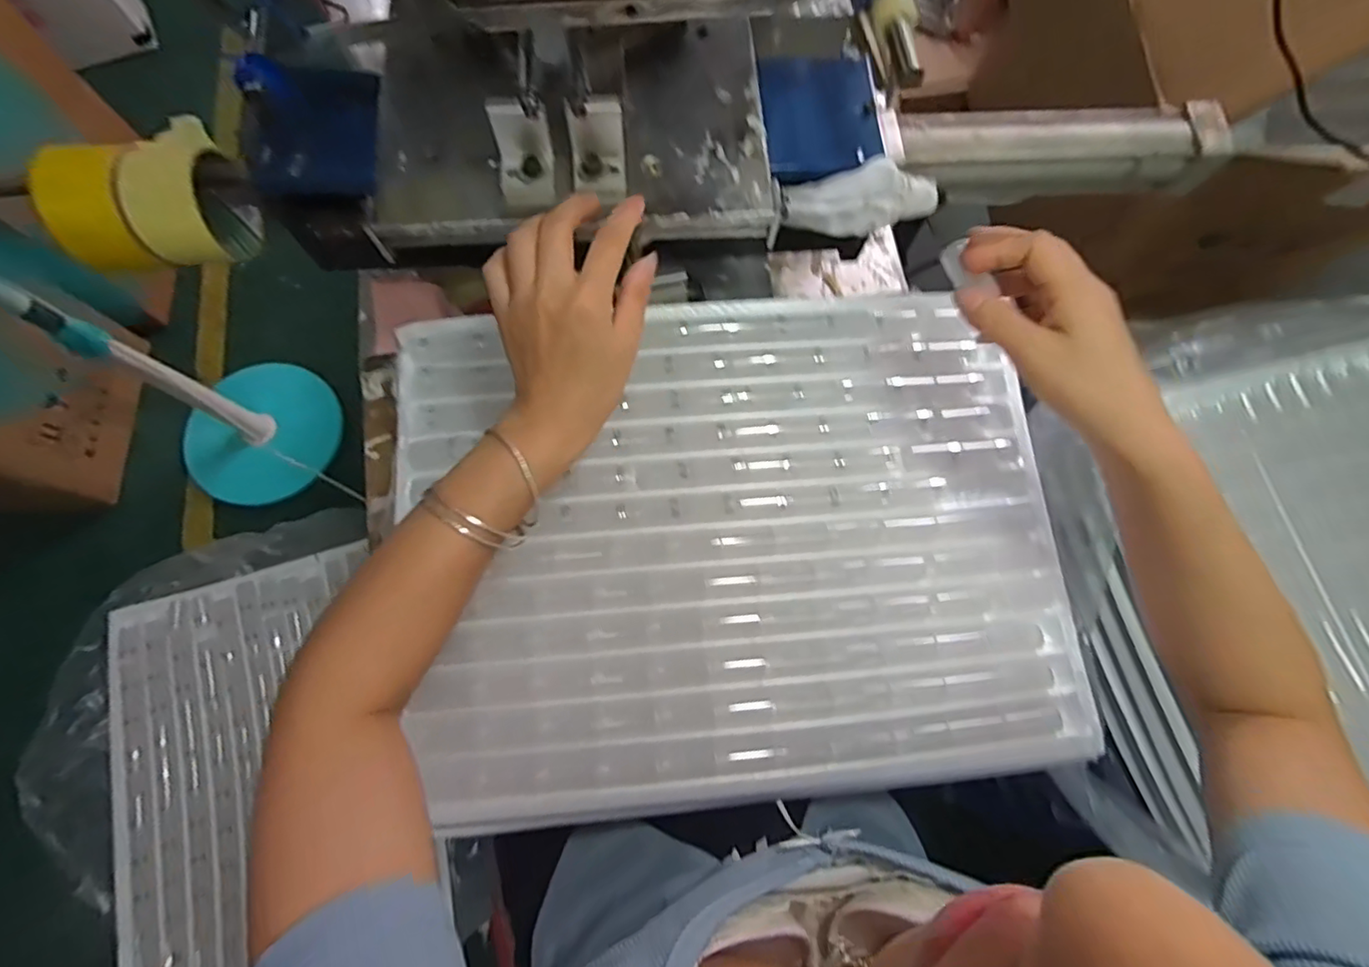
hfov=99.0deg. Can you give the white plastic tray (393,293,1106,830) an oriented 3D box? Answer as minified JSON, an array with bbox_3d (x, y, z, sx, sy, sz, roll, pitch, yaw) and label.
[{"bbox_3d":[0.038,0.033,0.407,0.444,0.023,0.336,-6,75,-4],"label":"white plastic tray"}]

